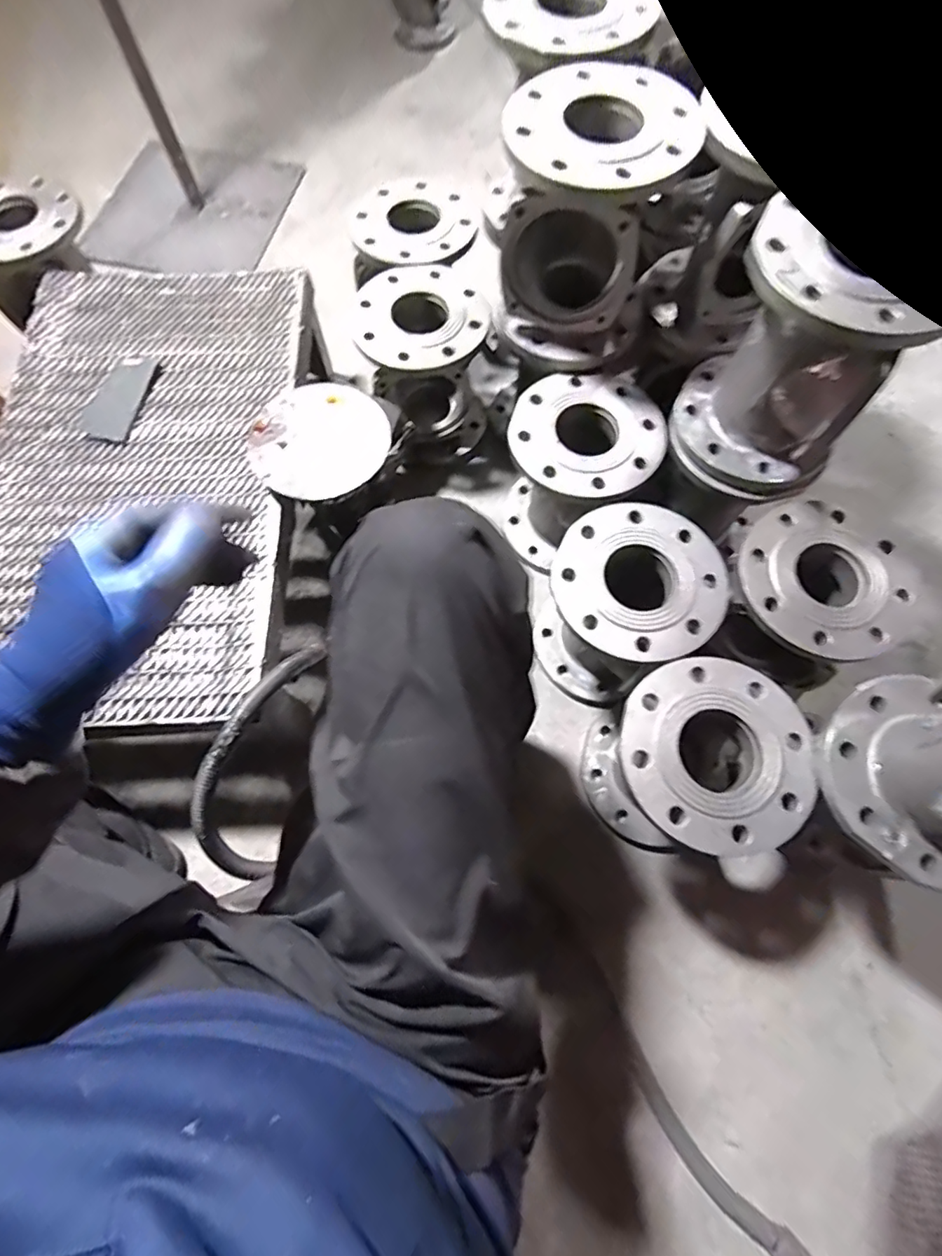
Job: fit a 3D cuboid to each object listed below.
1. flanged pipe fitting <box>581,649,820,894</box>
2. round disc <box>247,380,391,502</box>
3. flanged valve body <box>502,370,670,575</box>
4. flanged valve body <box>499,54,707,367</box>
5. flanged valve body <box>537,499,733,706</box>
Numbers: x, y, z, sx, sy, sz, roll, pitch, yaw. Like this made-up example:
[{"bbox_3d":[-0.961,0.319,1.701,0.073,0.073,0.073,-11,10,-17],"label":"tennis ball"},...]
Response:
[{"bbox_3d":[0.256,0.165,0.651,0.196,0.235,0.193,0,69,1],"label":"flanged pipe fitting"},{"bbox_3d":[-0.184,-0.230,0.653,0.159,0.010,0.167,1,74,-2],"label":"round disc"},{"bbox_3d":[0.151,-0.212,0.776,0.198,0.219,0.187,0,69,1],"label":"flanged valve body"},{"bbox_3d":[0.135,-0.463,0.629,0.177,0.235,0.174,12,69,6],"label":"flanged valve body"},{"bbox_3d":[0.196,-0.019,0.710,0.188,0.224,0.190,0,69,1],"label":"flanged valve body"}]

